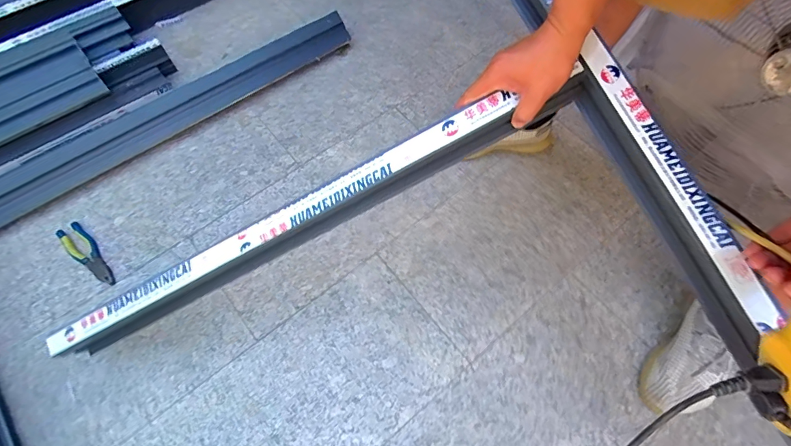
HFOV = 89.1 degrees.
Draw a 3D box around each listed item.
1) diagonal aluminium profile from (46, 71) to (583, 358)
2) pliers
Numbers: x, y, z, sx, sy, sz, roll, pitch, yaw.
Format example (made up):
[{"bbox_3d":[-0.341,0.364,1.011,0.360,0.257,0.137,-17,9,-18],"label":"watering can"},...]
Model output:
[{"bbox_3d":[-0.148,0.000,0.630,0.889,0.089,0.050,-27,65,9],"label":"diagonal aluminium profile"},{"bbox_3d":[-0.671,0.067,0.875,0.187,0.017,0.049,38,70,18],"label":"pliers"}]

